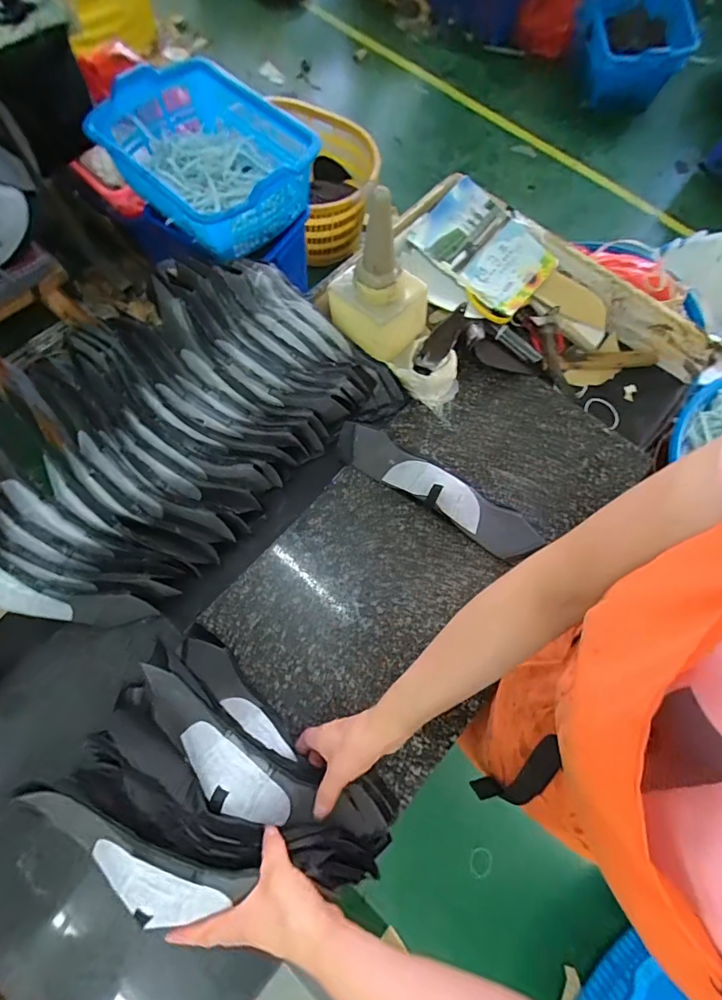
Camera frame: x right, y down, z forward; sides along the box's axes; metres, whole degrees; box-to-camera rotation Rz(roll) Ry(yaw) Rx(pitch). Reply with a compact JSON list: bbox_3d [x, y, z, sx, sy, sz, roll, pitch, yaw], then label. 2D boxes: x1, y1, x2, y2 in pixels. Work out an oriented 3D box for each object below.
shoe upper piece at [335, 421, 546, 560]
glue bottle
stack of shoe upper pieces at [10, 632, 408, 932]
[{"bbox_3d":[0.106,-0.020,0.637,0.327,0.048,0.074,32,73,9],"label":"shoe upper piece"},{"bbox_3d":[0.023,-0.308,0.608,0.134,0.192,0.097,34,74,10],"label":"glue bottle"},{"bbox_3d":[-0.143,0.310,0.460,0.327,0.118,0.184,35,75,12],"label":"stack of shoe upper pieces"}]

